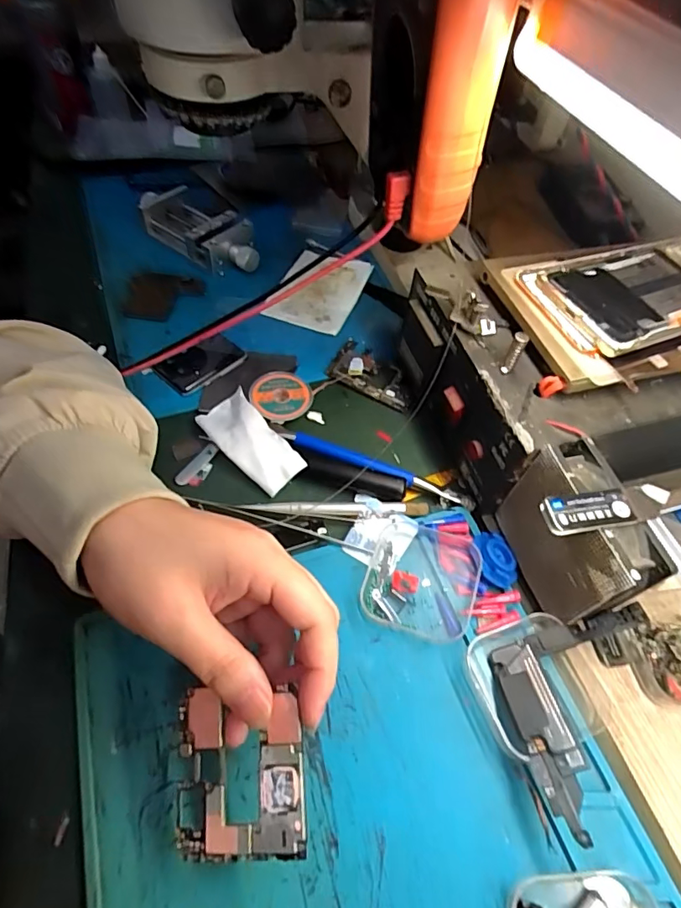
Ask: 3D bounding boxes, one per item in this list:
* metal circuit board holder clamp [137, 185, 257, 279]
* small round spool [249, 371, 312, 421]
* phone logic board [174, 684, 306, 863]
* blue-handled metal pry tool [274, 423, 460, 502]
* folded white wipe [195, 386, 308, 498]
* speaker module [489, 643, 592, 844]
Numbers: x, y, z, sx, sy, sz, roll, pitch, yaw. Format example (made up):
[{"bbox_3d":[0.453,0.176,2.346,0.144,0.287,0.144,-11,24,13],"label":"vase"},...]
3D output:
[{"bbox_3d":[-0.133,-0.216,0.479,0.141,0.024,0.055,37,59,20],"label":"metal circuit board holder clamp"},{"bbox_3d":[-0.044,-0.042,0.377,0.042,0.017,0.040,2,54,-3],"label":"small round spool"},{"bbox_3d":[-0.044,0.138,0.219,0.058,0.004,0.064,-8,70,11],"label":"phone logic board"},{"bbox_3d":[0.014,0.004,0.352,0.139,0.011,0.012,25,56,13],"label":"blue-handled metal pry tool"},{"bbox_3d":[-0.066,-0.009,0.353,0.038,0.015,0.087,-30,62,-24],"label":"folded white wipe"},{"bbox_3d":[0.100,0.135,0.247,0.023,0.005,0.087,-27,39,10],"label":"speaker module"}]

